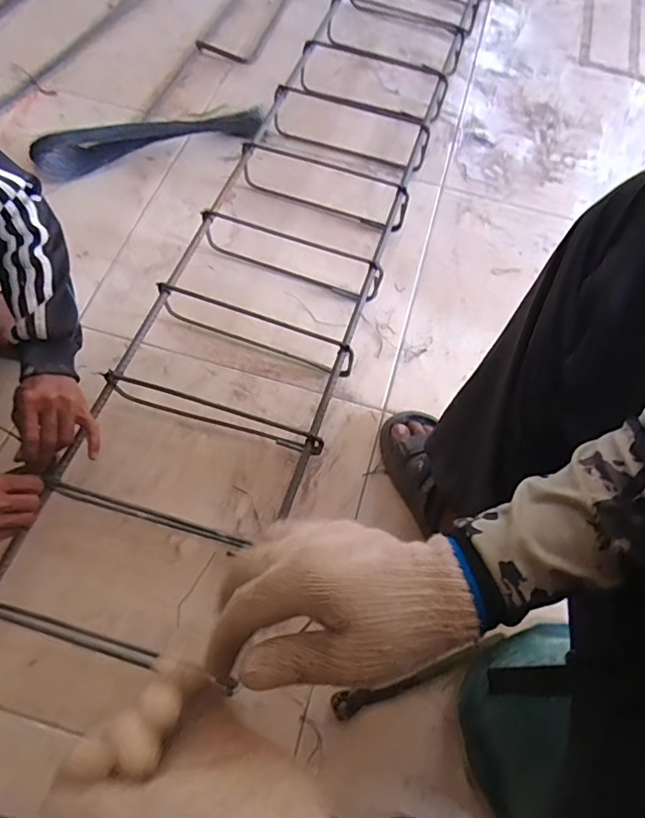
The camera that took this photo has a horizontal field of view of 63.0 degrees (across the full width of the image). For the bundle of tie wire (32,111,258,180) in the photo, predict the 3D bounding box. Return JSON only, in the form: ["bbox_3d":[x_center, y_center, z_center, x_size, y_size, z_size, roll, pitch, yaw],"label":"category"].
[{"bbox_3d":[-0.310,-0.499,0.975,0.424,0.055,0.074,-20,67,-13],"label":"bundle of tie wire"}]

